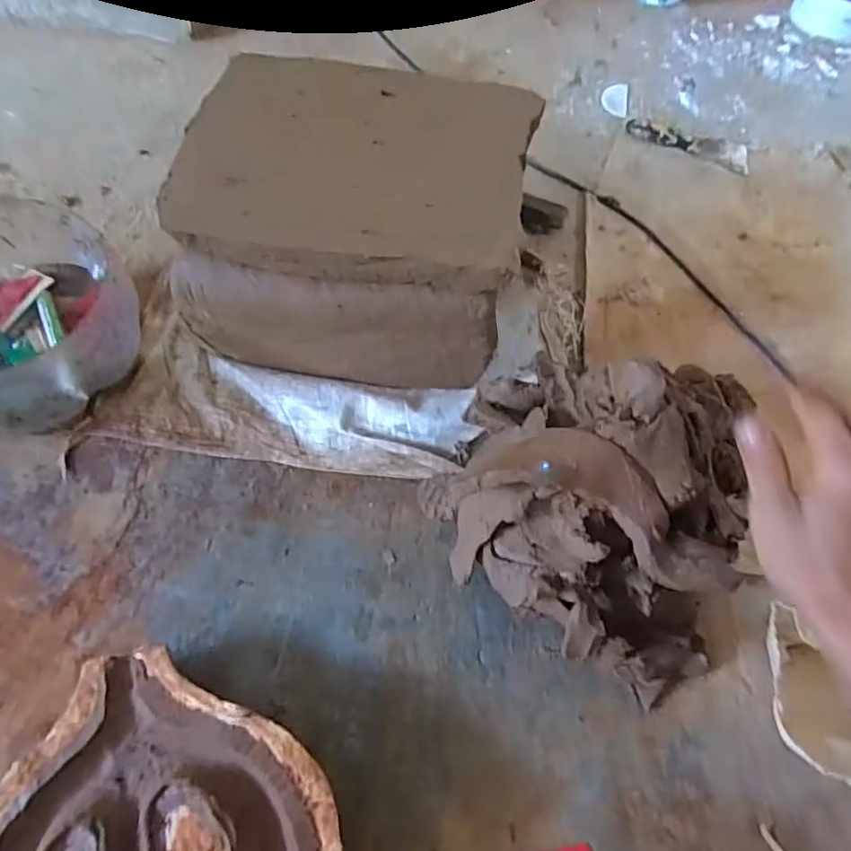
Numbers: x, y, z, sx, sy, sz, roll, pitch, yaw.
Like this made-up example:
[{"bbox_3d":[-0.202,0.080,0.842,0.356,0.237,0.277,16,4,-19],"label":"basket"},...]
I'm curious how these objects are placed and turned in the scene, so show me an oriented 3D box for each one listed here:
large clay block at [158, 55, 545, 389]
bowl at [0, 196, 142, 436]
[{"bbox_3d":[-0.076,-0.200,0.621,0.327,0.231,0.241,9,63,1],"label":"large clay block"},{"bbox_3d":[-0.436,-0.110,0.616,0.225,0.118,0.249,-39,71,-20],"label":"bowl"}]

